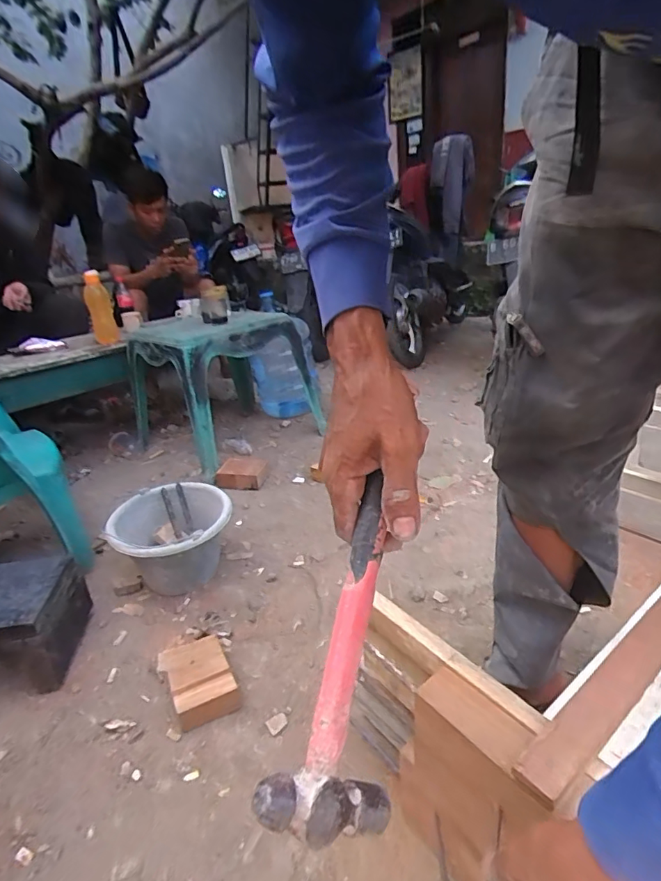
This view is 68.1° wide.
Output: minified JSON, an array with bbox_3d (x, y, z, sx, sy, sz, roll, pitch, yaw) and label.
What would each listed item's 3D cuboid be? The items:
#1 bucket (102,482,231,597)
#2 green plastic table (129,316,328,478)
[{"bbox_3d":[-0.344,0.218,1.104,0.242,0.173,0.242,-10,23,-9],"label":"bucket"},{"bbox_3d":[-0.368,-0.203,1.730,0.541,0.442,0.566,15,32,38],"label":"green plastic table"}]

